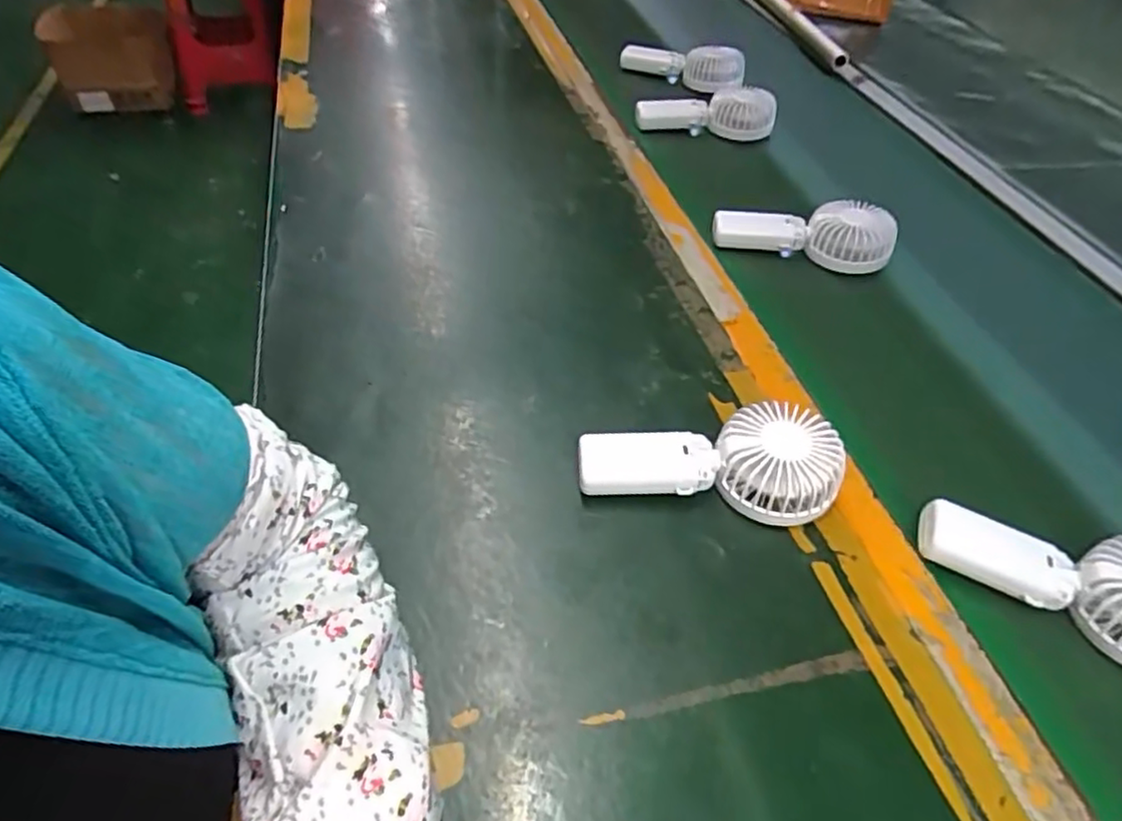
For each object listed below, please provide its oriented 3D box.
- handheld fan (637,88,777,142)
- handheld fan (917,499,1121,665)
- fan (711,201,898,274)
[{"bbox_3d":[0.200,-0.418,0.899,0.194,0.041,0.078,0,50,-5],"label":"handheld fan"},{"bbox_3d":[0.341,0.103,0.432,0.179,0.054,0.075,30,54,19],"label":"handheld fan"},{"bbox_3d":[0.262,-0.196,0.700,0.184,0.046,0.067,10,50,3],"label":"fan"}]

